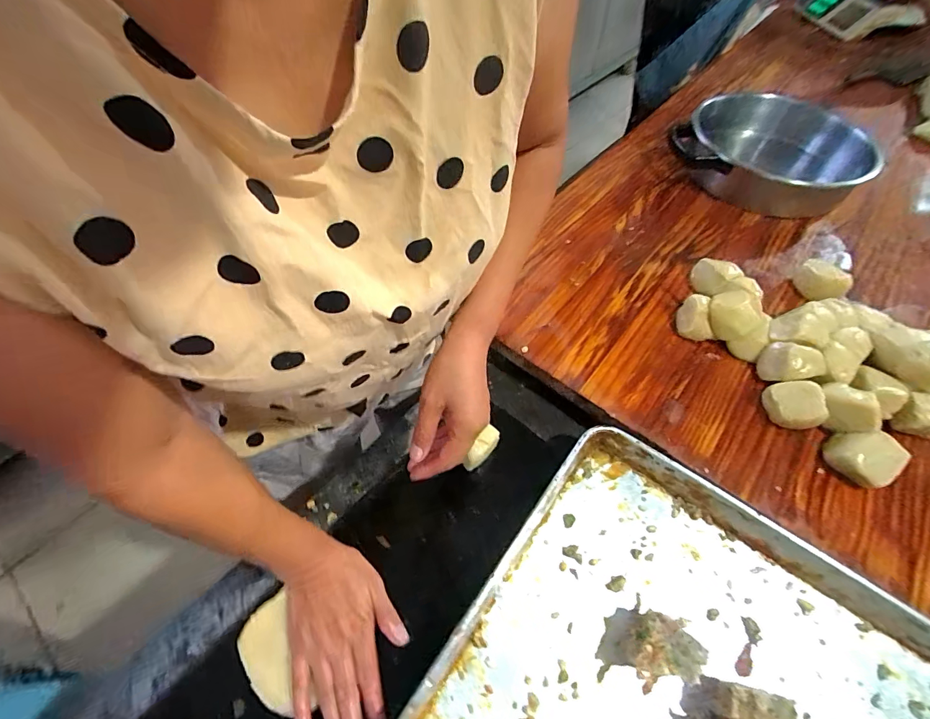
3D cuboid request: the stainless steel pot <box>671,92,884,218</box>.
[{"bbox_3d":[0.587,-0.412,0.804,0.332,0.086,0.282,9,56,6],"label":"stainless steel pot"}]

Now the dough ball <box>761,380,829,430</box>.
[{"bbox_3d":[0.407,0.055,0.510,0.047,0.040,0.061,-2,54,0],"label":"dough ball"}]

